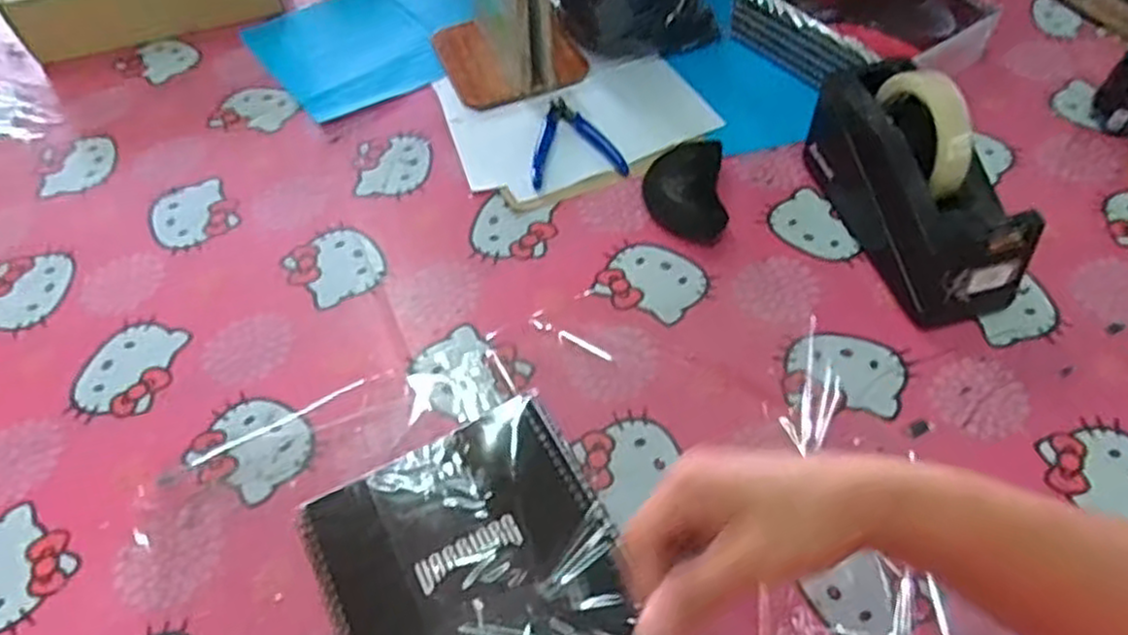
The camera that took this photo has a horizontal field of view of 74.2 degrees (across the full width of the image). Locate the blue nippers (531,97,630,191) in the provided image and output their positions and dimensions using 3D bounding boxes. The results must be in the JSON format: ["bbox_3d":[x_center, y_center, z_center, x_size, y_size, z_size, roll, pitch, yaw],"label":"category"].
[{"bbox_3d":[0.008,-0.165,0.692,0.085,0.005,0.109,-8,54,-2],"label":"blue nippers"}]

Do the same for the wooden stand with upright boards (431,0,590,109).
[{"bbox_3d":[-0.060,-0.303,0.731,0.129,0.115,0.146,-22,56,-12],"label":"wooden stand with upright boards"}]

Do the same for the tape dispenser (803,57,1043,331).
[{"bbox_3d":[0.266,-0.108,0.563,0.068,0.122,0.197,-14,54,-6],"label":"tape dispenser"}]

